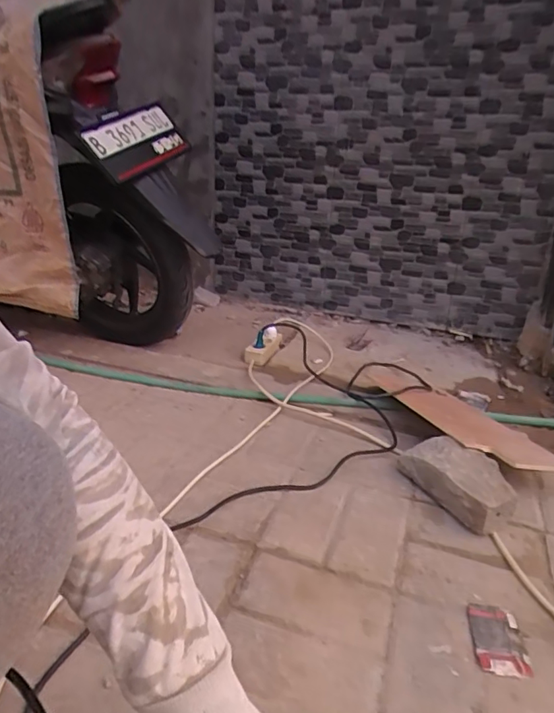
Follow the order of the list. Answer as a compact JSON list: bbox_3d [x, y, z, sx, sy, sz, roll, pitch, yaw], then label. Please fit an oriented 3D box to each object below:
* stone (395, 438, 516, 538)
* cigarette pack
[{"bbox_3d":[0.313,0.214,0.891,0.088,0.087,0.201,-11,27,-28],"label":"stone"},{"bbox_3d":[0.285,0.364,0.658,0.062,0.007,0.095,5,24,6],"label":"cigarette pack"}]

